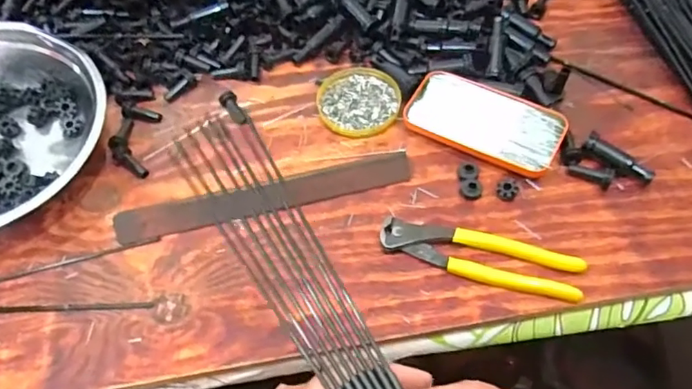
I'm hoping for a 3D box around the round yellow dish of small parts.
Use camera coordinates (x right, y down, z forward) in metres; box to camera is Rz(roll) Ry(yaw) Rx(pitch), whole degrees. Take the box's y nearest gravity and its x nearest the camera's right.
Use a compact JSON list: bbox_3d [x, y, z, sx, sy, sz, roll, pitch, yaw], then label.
[{"bbox_3d":[0.013,-0.097,0.555,0.081,0.008,0.087,-1,57,2],"label":"round yellow dish of small parts"}]

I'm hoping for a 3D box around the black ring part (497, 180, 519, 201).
[{"bbox_3d":[0.145,-0.006,0.485,0.018,0.011,0.018,-1,57,2],"label":"black ring part"}]

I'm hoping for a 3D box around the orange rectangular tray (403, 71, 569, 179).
[{"bbox_3d":[0.133,-0.073,0.518,0.143,0.011,0.077,27,62,18],"label":"orange rectangular tray"}]

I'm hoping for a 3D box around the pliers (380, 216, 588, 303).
[{"bbox_3d":[0.111,0.053,0.454,0.165,0.014,0.040,13,59,11],"label":"pliers"}]

